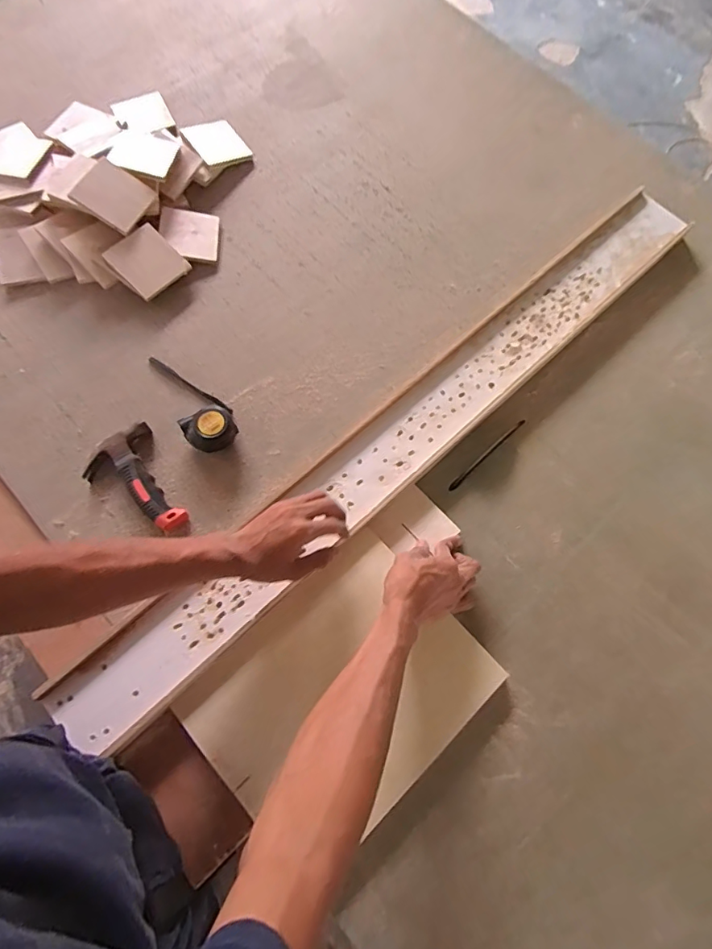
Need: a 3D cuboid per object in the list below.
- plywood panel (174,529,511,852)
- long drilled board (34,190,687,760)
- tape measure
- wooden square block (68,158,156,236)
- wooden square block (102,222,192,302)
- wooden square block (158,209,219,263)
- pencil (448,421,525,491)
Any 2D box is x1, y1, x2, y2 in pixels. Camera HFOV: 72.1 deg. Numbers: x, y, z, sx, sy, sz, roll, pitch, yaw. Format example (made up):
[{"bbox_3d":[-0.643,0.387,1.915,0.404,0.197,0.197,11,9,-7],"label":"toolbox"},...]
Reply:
[{"bbox_3d":[-0.016,0.257,0.581,0.311,0.015,0.251,-42,75,-13],"label":"plywood panel"},{"bbox_3d":[0.091,-0.066,0.684,1.107,0.029,0.103,-41,77,-14],"label":"long drilled board"},{"bbox_3d":[-0.232,-0.114,0.692,0.071,0.038,0.184,-29,74,-10],"label":"tape measure"},{"bbox_3d":[-0.364,-0.420,0.740,0.092,0.014,0.088,33,74,-10],"label":"wooden square block"},{"bbox_3d":[-0.319,-0.324,0.748,0.089,0.008,0.091,46,75,-16],"label":"wooden square block"},{"bbox_3d":[-0.270,-0.388,0.794,0.089,0.007,0.094,2,71,-18],"label":"wooden square block"},{"bbox_3d":[0.190,-0.030,0.707,0.159,0.005,0.010,-42,77,-14],"label":"pencil"}]

